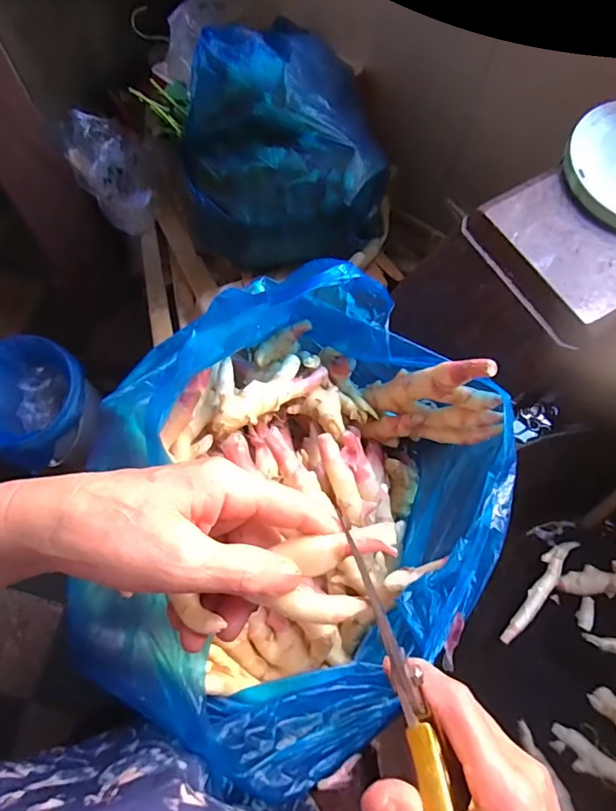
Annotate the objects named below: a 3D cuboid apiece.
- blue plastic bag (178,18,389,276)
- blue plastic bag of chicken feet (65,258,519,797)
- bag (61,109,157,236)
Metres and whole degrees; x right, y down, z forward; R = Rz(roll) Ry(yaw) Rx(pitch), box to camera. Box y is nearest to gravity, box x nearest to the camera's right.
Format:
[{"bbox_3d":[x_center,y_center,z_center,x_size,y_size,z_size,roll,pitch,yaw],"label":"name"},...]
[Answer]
[{"bbox_3d":[-0.047,-0.385,0.750,0.293,0.197,0.308,-13,72,-4],"label":"blue plastic bag"},{"bbox_3d":[0.011,0.058,0.368,0.264,0.229,0.337,25,73,8],"label":"blue plastic bag of chicken feet"},{"bbox_3d":[-0.470,-0.558,1.174,0.150,0.094,0.308,-31,91,-10],"label":"bag"}]

